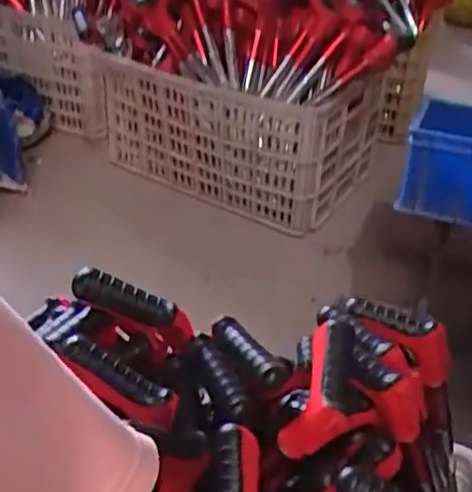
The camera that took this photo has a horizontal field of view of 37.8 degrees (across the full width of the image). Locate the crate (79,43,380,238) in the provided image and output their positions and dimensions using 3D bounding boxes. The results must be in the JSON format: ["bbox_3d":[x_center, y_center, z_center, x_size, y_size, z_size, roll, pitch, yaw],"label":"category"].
[{"bbox_3d":[-0.049,-0.331,1.925,0.758,0.353,0.269,30,44,31],"label":"crate"}]

